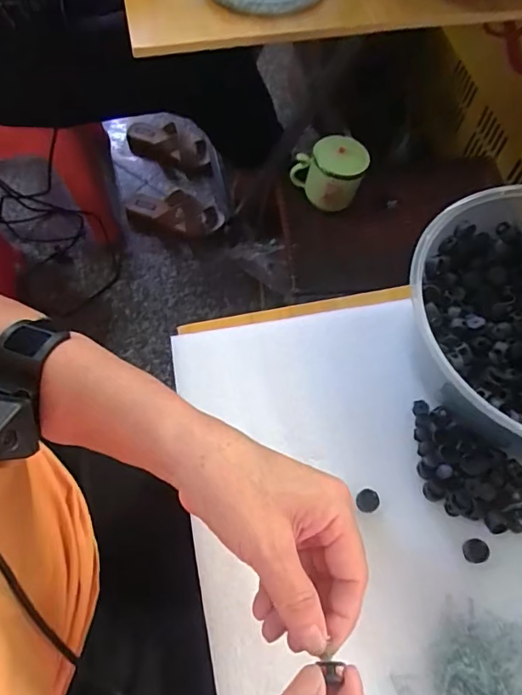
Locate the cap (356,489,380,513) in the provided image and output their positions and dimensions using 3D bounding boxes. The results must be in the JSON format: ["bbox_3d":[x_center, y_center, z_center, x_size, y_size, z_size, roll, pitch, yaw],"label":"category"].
[{"bbox_3d":[0.086,0.123,0.399,0.017,0.008,0.016,0,63,0],"label":"cap"}]

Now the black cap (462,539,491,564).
[{"bbox_3d":[0.166,0.157,0.383,0.019,0.004,0.017,-8,63,-4],"label":"black cap"}]

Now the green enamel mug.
[{"bbox_3d":[0.107,-0.272,0.770,0.105,0.085,0.071,35,69,15],"label":"green enamel mug"}]

